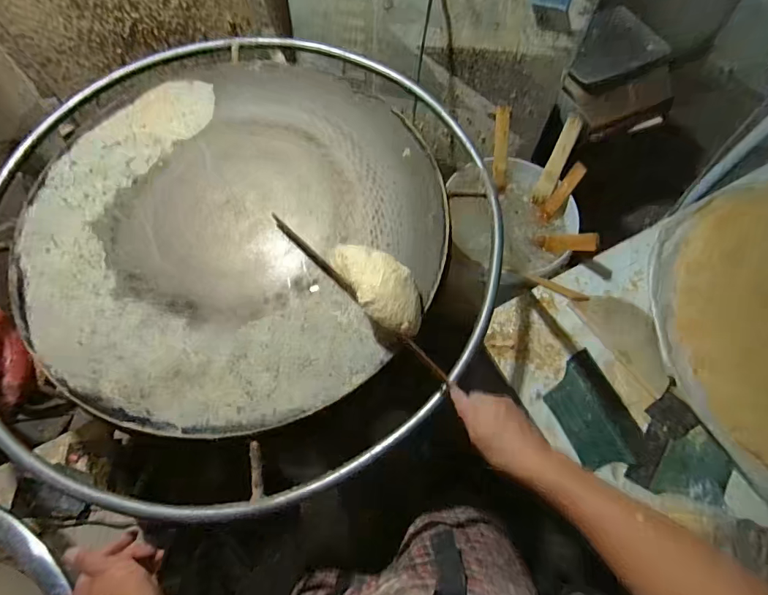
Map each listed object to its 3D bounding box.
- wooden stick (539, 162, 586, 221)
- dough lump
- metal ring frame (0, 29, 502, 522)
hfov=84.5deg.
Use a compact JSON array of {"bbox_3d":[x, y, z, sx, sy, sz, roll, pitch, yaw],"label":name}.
[{"bbox_3d":[0.374,-0.222,0.888,0.028,0.126,0.014,42,33,19],"label":"wooden stick"},{"bbox_3d":[-0.004,-0.019,0.565,0.077,0.060,0.156,-32,68,-13],"label":"dough lump"},{"bbox_3d":[-0.251,-0.159,0.709,0.811,0.064,0.943,-22,66,-9],"label":"metal ring frame"}]

